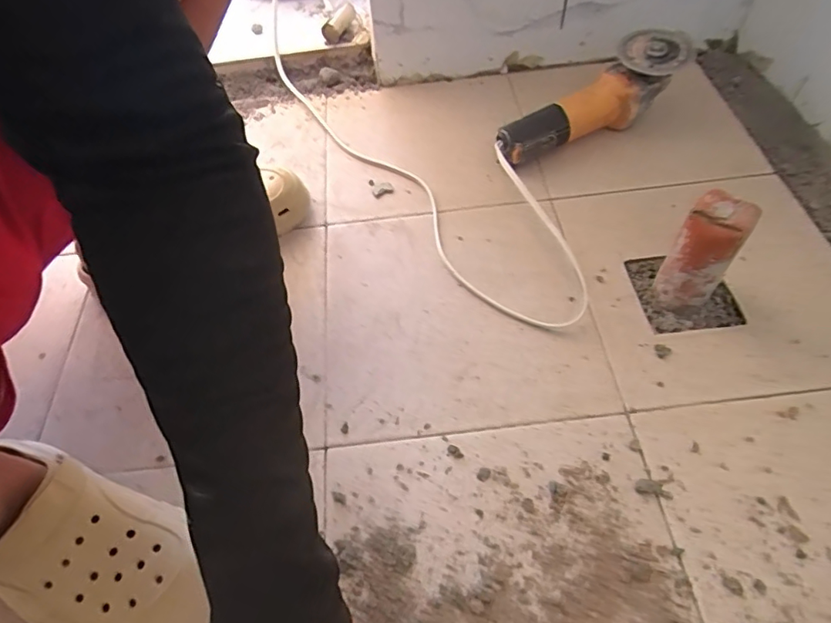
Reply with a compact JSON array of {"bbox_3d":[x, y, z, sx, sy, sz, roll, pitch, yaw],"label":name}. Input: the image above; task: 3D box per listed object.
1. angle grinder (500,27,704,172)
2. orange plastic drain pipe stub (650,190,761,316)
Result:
[{"bbox_3d":[0.237,-0.281,0.681,0.272,0.085,0.085,-30,58,6],"label":"angle grinder"},{"bbox_3d":[0.294,-0.056,0.510,0.056,0.132,0.044,37,66,25],"label":"orange plastic drain pipe stub"}]

